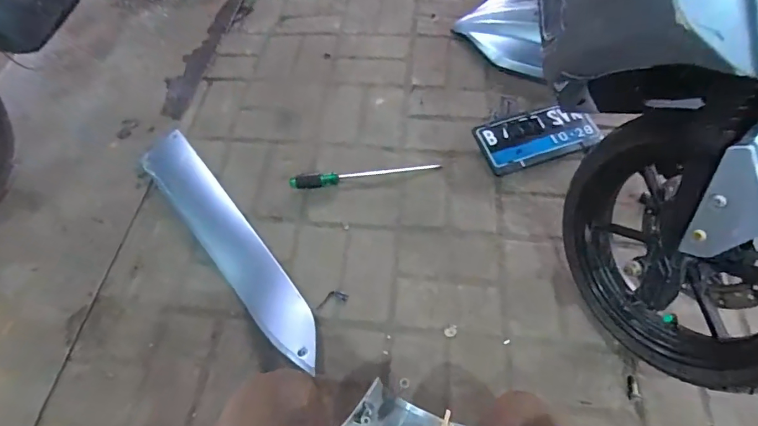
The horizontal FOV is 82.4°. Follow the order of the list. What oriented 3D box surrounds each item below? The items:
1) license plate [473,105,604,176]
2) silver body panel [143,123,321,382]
[{"bbox_3d":[0.367,-0.179,0.999,0.275,0.010,0.132,-15,68,-6],"label":"license plate"},{"bbox_3d":[-0.329,0.038,0.910,0.101,0.036,0.677,-36,63,-16],"label":"silver body panel"}]

